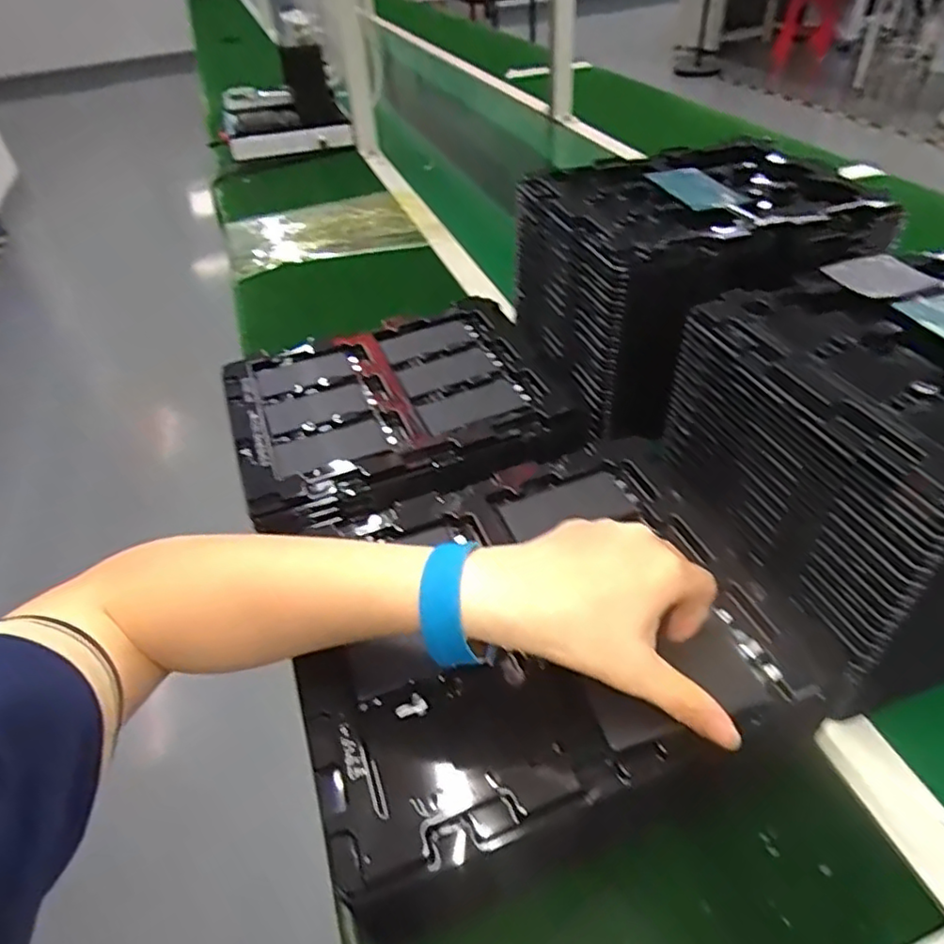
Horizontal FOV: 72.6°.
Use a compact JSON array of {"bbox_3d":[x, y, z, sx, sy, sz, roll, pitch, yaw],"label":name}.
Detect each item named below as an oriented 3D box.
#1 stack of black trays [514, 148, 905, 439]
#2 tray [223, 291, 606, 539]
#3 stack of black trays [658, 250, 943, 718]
[{"bbox_3d":[0.191,-0.195,0.620,0.249,0.154,0.229,-22,45,-17],"label":"stack of black trays"},{"bbox_3d":[-0.064,-0.063,0.561,0.269,0.031,0.230,-16,44,-11],"label":"tray"},{"bbox_3d":[0.308,-0.014,0.434,0.269,0.173,0.220,-16,44,-11],"label":"stack of black trays"}]

